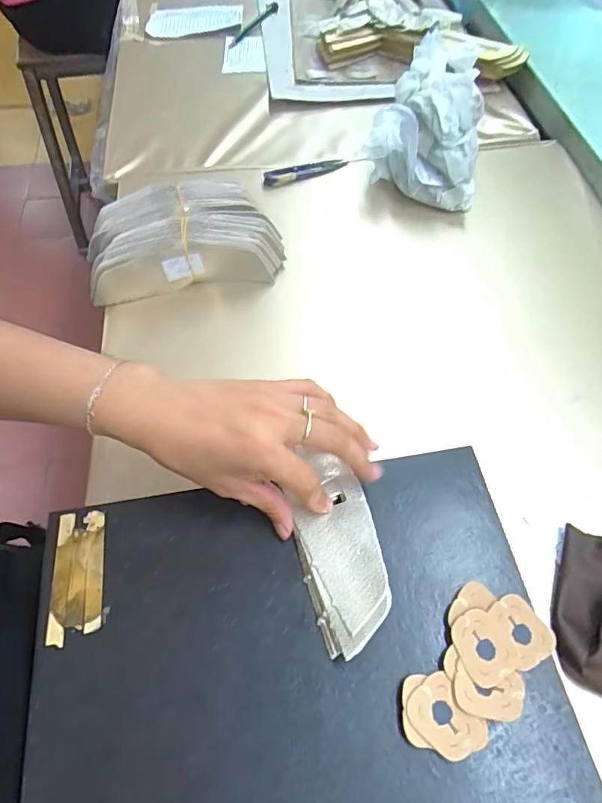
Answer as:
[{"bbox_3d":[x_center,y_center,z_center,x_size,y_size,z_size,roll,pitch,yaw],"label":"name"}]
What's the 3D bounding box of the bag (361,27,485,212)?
[{"bbox_3d":[0.146,-0.308,0.538,0.114,0.107,0.166,17,60,9],"label":"bag"}]

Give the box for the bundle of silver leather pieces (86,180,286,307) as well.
[{"bbox_3d":[-0.111,-0.158,0.478,0.181,0.049,0.097,-9,59,-7],"label":"bundle of silver leather pieces"}]

